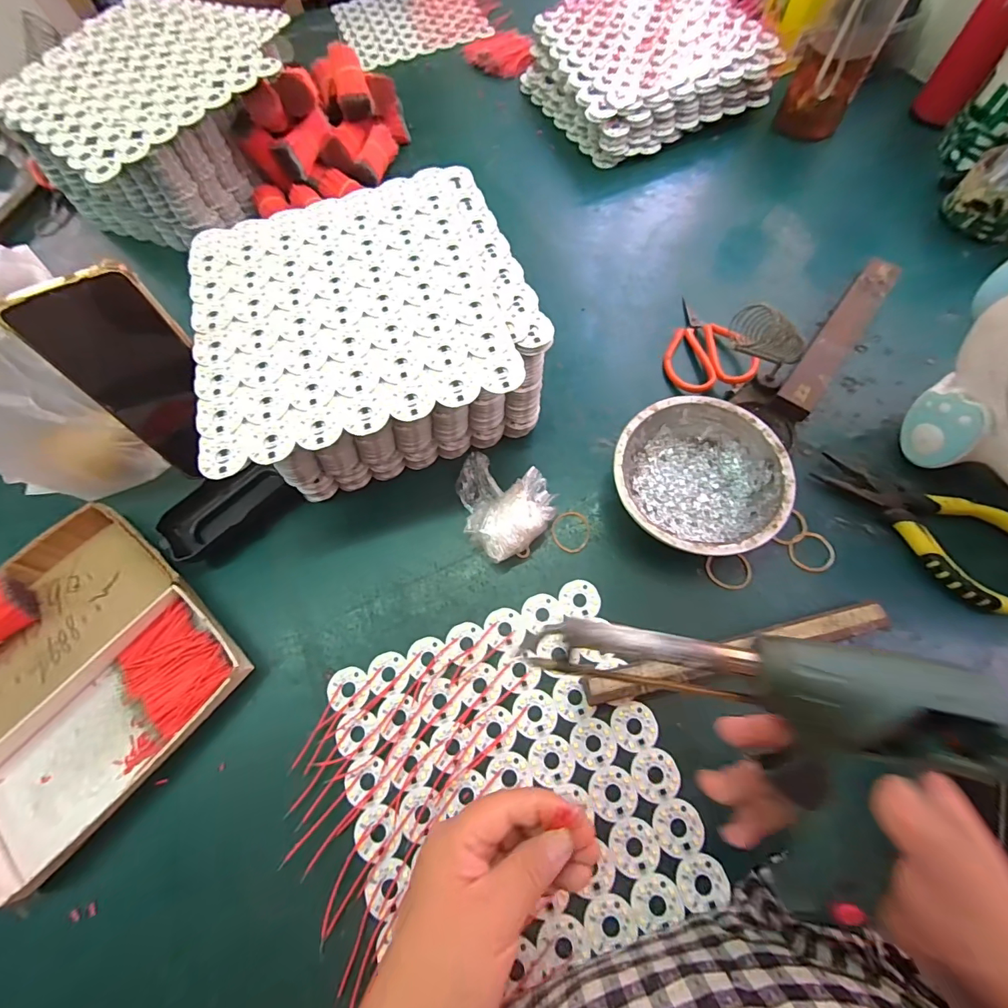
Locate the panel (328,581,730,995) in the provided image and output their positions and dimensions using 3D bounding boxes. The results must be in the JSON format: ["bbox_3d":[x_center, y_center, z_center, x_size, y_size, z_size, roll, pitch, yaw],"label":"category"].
[{"bbox_3d":[0.004,0.184,0.294,0.209,0.005,0.205,-20,69,-5],"label":"panel"}]

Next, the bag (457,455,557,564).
[{"bbox_3d":[-0.002,-0.005,0.356,0.074,0.032,0.089,-32,71,-10],"label":"bag"}]

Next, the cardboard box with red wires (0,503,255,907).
[{"bbox_3d":[-0.328,0.126,0.327,0.212,0.043,0.196,38,75,15],"label":"cardboard box with red wires"}]

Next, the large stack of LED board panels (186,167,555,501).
[{"bbox_3d":[-0.104,-0.135,0.373,0.240,0.111,0.231,-18,69,-5],"label":"large stack of LED board panels"}]

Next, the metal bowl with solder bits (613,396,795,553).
[{"bbox_3d":[0.150,-0.018,0.347,0.123,0.047,0.124,-1,69,2],"label":"metal bowl with solder bits"}]

